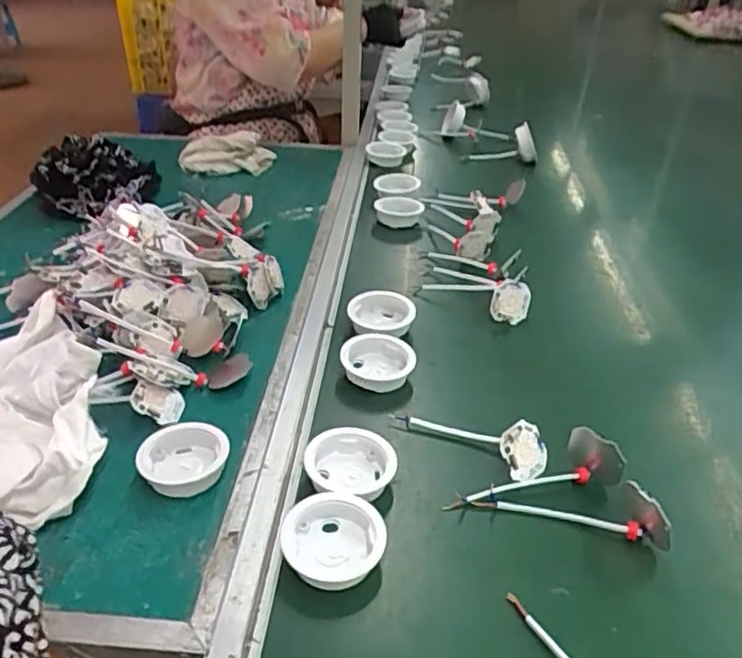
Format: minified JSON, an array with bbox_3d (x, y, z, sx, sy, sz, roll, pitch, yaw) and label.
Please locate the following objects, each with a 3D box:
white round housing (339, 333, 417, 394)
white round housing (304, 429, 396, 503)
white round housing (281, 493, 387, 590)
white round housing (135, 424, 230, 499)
[{"bbox_3d":[0.006,0.033,0.650,0.070,0.026,0.075,1,34,-4],"label":"white round housing"},{"bbox_3d":[-0.017,0.112,0.528,0.071,0.024,0.076,3,34,-2],"label":"white round housing"},{"bbox_3d":[-0.028,0.152,0.467,0.071,0.023,0.064,11,34,11],"label":"white round housing"},{"bbox_3d":[-0.156,0.107,0.544,0.070,0.021,0.062,-14,38,-25],"label":"white round housing"}]

